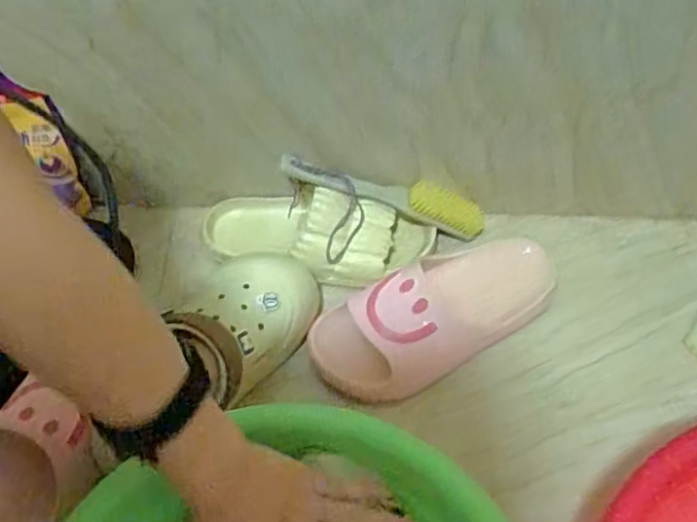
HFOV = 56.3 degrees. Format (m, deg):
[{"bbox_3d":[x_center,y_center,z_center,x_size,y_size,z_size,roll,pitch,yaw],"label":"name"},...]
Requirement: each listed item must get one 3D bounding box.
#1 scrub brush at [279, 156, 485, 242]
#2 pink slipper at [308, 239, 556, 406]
[{"bbox_3d":[0.040,-0.070,0.685,0.223,0.041,0.032,14,58,-12],"label":"scrub brush"},{"bbox_3d":[0.091,0.050,0.647,0.263,0.076,0.107,-23,62,-10],"label":"pink slipper"}]

